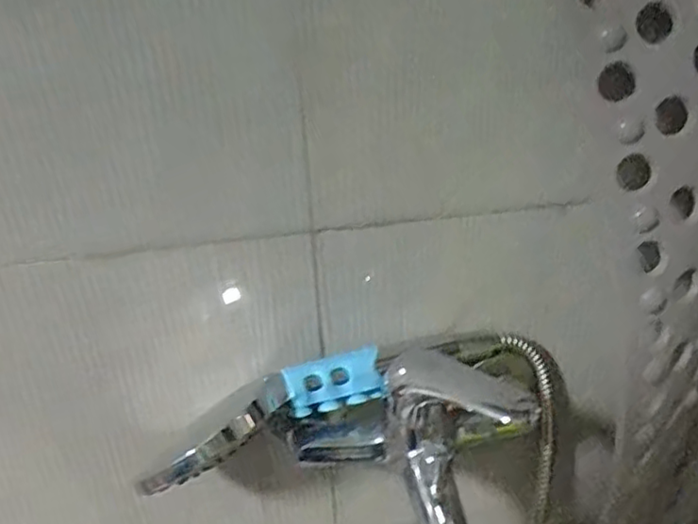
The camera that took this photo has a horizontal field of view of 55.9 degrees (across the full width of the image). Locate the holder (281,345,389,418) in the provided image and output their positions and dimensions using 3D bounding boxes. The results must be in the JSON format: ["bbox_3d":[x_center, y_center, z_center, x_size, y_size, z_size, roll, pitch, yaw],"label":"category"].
[{"bbox_3d":[-0.010,0.081,0.451,0.068,0.032,0.026,-11,29,-13],"label":"holder"}]

